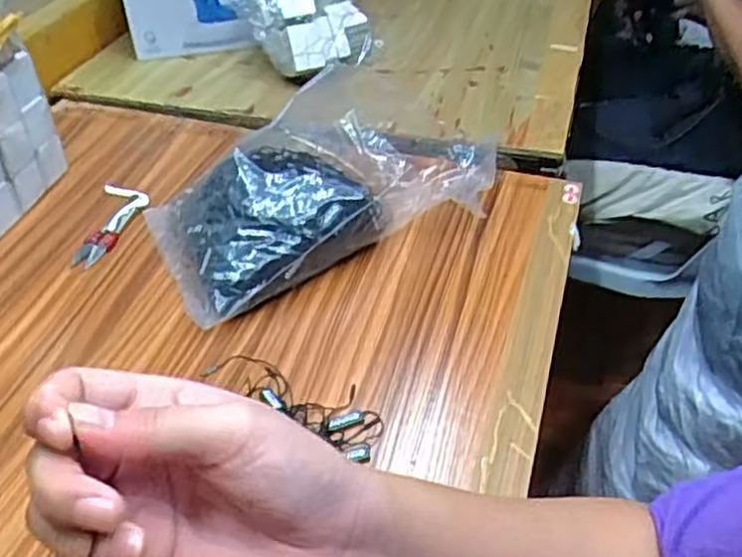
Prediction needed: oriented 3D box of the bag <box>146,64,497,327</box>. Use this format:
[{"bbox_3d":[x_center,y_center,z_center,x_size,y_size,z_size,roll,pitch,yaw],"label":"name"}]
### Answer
[{"bbox_3d":[-0.036,-0.101,0.667,0.331,0.112,0.172,-23,46,-23],"label":"bag"}]

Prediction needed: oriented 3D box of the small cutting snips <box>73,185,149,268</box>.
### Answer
[{"bbox_3d":[-0.242,-0.054,0.690,0.049,0.013,0.113,1,42,2],"label":"small cutting snips"}]

